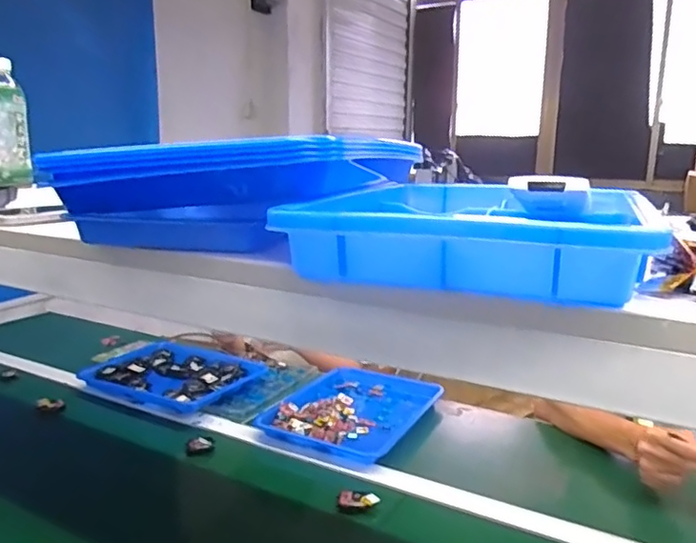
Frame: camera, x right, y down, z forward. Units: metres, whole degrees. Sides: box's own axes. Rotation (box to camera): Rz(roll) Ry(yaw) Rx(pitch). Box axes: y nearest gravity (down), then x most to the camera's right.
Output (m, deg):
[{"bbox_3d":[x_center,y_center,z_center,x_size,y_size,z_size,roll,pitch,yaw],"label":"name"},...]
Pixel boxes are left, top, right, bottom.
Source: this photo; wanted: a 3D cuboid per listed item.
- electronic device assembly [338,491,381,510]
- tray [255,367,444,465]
[{"bbox_3d":[0.016,0.326,0.845,0.058,0.016,0.028,-1,12,-3],"label":"electronic device assembly"},{"bbox_3d":[0.014,0.257,1.114,0.243,0.032,0.326,6,14,28],"label":"tray"}]

